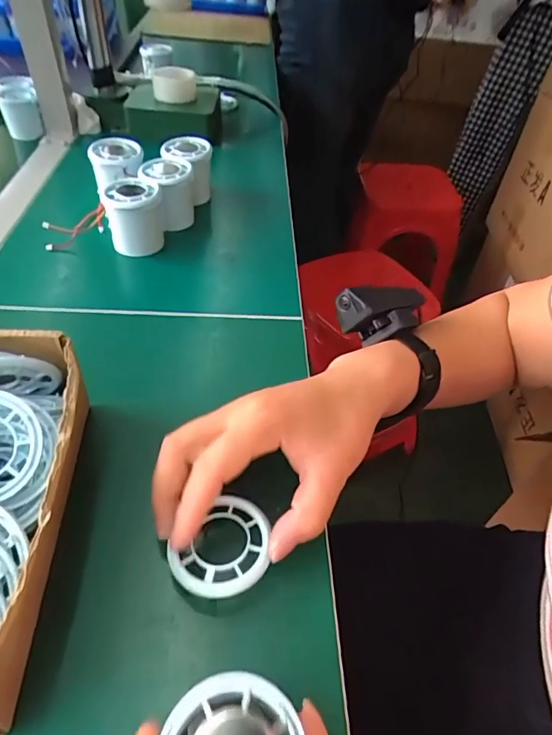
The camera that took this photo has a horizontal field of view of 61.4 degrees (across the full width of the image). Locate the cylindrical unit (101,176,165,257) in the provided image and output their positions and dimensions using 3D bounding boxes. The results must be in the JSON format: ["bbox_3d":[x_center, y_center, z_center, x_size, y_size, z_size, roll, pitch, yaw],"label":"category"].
[{"bbox_3d":[-0.143,-0.152,0.474,0.054,0.064,0.056,2,47,-2],"label":"cylindrical unit"}]

